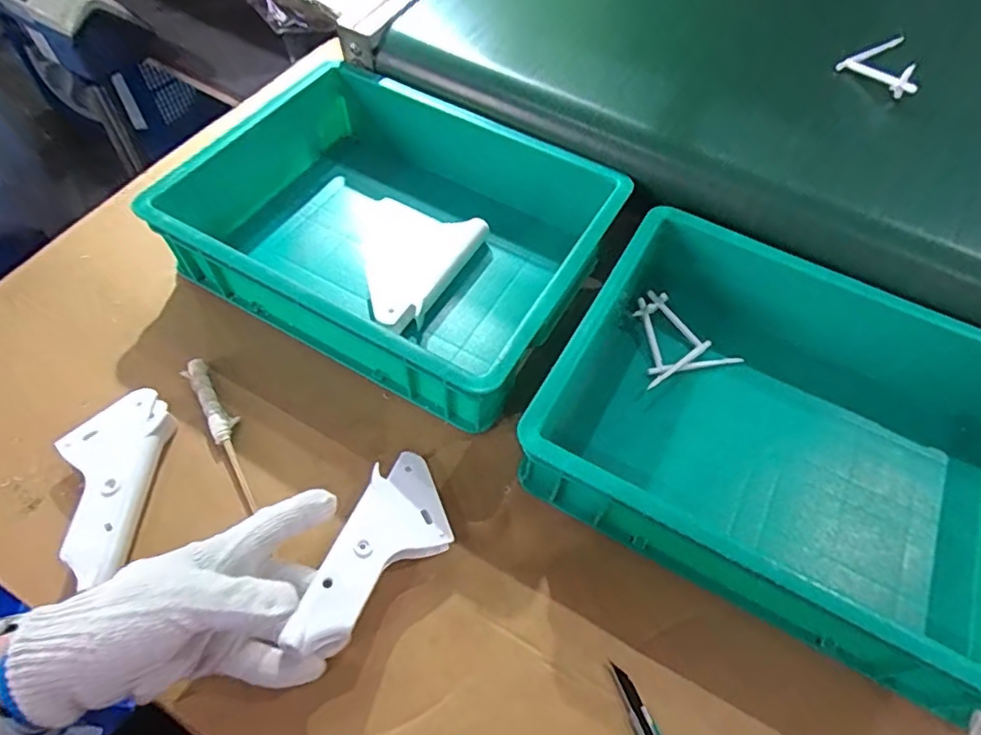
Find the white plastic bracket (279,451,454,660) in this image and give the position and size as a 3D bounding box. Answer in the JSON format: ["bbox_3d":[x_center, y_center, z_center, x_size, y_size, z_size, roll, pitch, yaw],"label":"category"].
[{"bbox_3d":[-0.073,0.125,0.388,0.062,0.029,0.139,25,49,13],"label":"white plastic bracket"}]

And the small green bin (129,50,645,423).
[{"bbox_3d":[-0.085,-0.123,0.536,0.337,0.108,0.264,26,59,14],"label":"small green bin"}]

